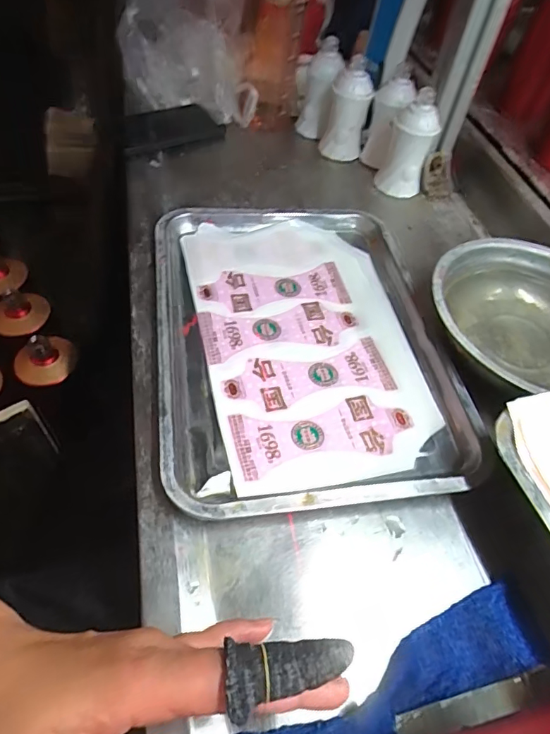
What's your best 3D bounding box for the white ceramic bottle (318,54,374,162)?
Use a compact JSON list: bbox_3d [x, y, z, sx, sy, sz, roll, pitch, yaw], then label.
[{"bbox_3d":[0.096,-0.340,0.629,0.053,0.107,0.047,21,52,8],"label":"white ceramic bottle"}]

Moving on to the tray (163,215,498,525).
[{"bbox_3d":[0.026,-0.035,0.436,0.256,0.025,0.338,-5,53,-9],"label":"tray"}]

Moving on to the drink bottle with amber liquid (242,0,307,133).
[{"bbox_3d":[-0.002,-0.431,0.615,0.076,0.224,0.072,2,52,-7],"label":"drink bottle with amber liquid"}]

